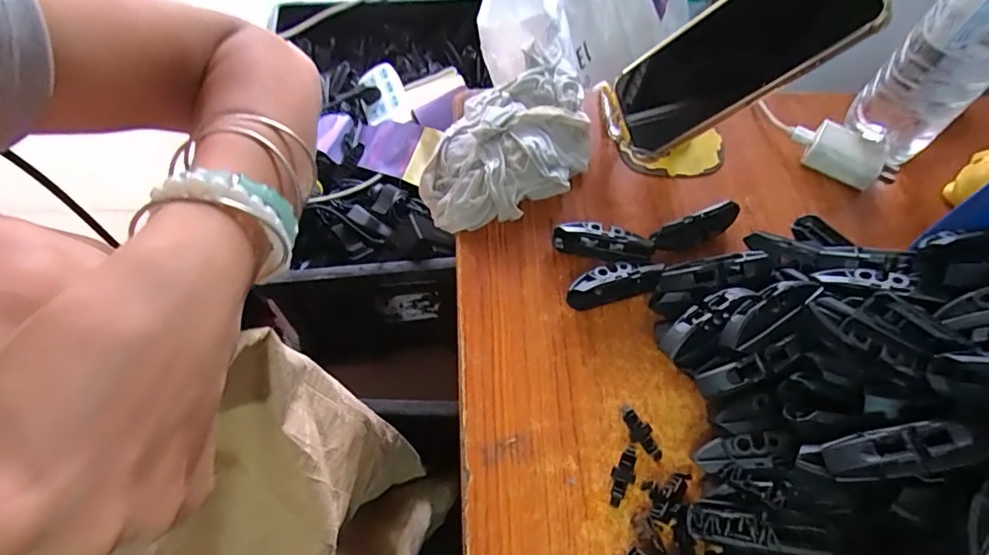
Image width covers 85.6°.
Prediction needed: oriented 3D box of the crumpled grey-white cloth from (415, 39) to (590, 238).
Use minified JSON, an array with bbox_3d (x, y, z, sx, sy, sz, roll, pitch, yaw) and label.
[{"bbox_3d":[0.018,-0.109,0.420,0.110,0.036,0.175,22,62,9],"label":"crumpled grey-white cloth"}]

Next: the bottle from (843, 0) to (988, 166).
[{"bbox_3d":[0.341,-0.176,0.378,0.069,0.204,0.062,41,66,18],"label":"bottle"}]

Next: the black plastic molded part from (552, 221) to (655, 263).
[{"bbox_3d":[0.078,-0.024,0.382,0.070,0.021,0.019,13,61,5],"label":"black plastic molded part"}]

